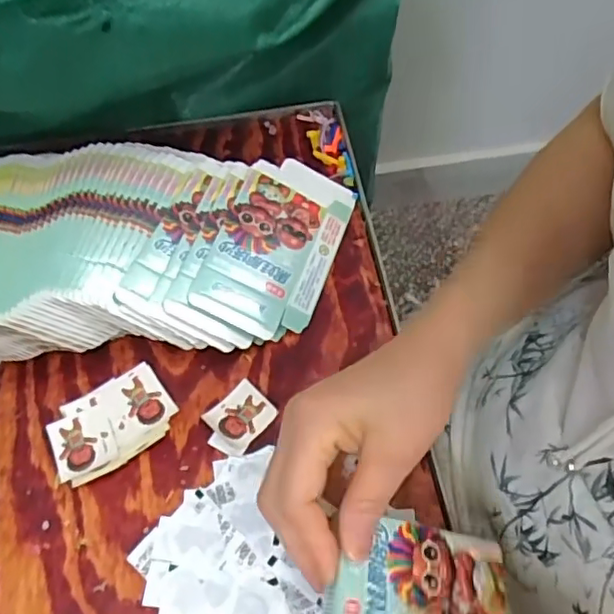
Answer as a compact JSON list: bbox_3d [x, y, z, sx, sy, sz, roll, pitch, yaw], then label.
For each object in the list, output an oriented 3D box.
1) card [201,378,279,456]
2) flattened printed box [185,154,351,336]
[{"bbox_3d":[-0.045,0.072,0.389,0.043,0.006,0.036,-42,64,-19],"label":"card"},{"bbox_3d":[-0.021,-0.047,0.438,0.081,0.005,0.145,28,63,-13],"label":"flattened printed box"}]

